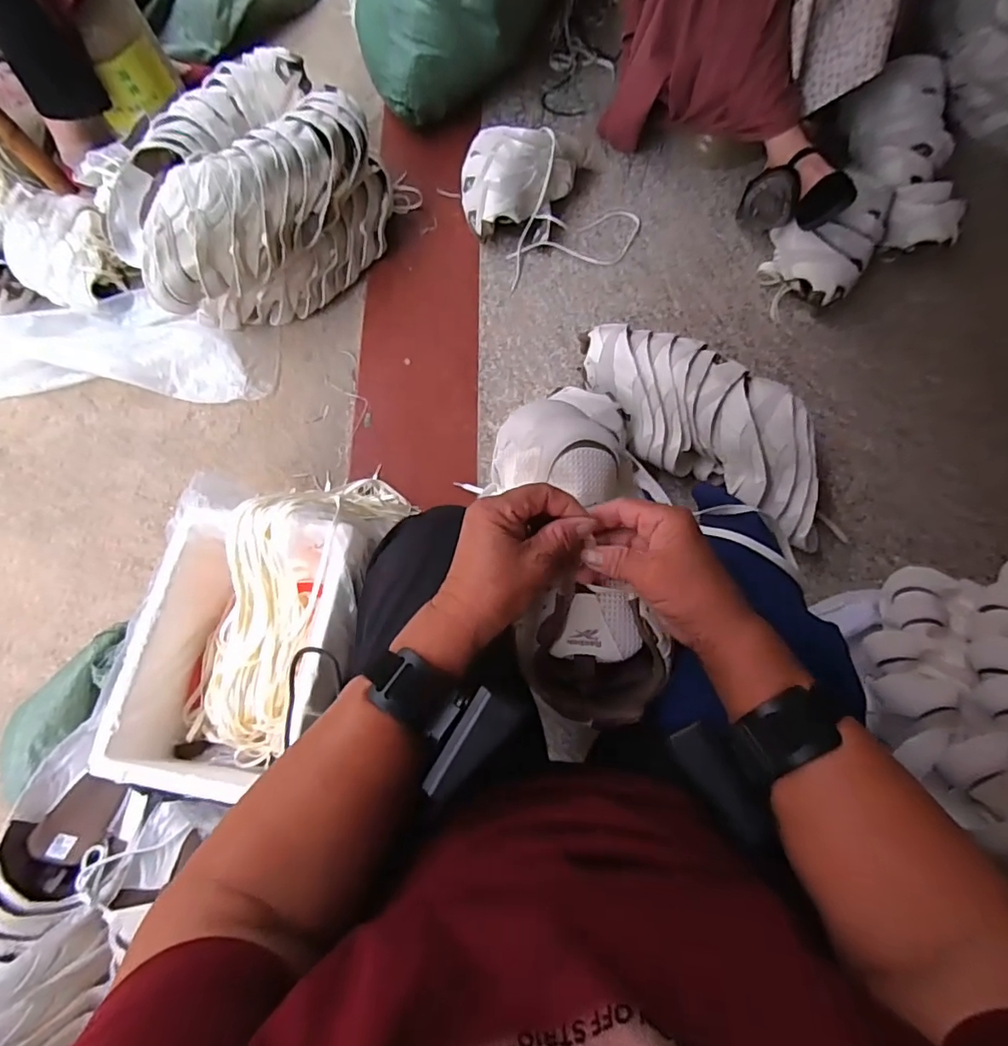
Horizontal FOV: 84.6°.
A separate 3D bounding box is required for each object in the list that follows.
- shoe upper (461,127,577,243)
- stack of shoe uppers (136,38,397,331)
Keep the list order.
[{"bbox_3d":[0.030,-0.639,1.054,0.215,0.127,0.199,2,71,-2],"label":"shoe upper"},{"bbox_3d":[-0.428,-0.564,0.966,0.441,0.232,0.307,-30,75,-12],"label":"stack of shoe uppers"}]

